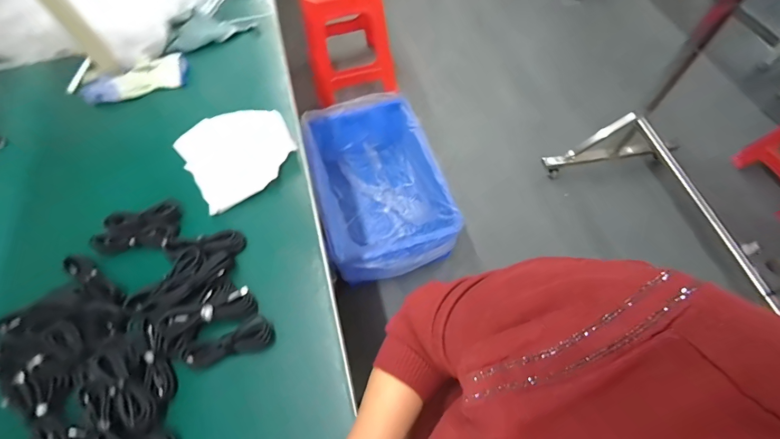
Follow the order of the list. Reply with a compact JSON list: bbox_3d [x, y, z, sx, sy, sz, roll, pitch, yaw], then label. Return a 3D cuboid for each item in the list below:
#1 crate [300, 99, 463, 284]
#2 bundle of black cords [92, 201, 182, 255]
[{"bbox_3d":[-0.035,-0.106,1.305,0.424,0.278,0.644,-14,63,-5],"label":"crate"},{"bbox_3d":[-0.375,0.015,0.529,0.108,0.029,0.075,-10,62,-3],"label":"bundle of black cords"}]

